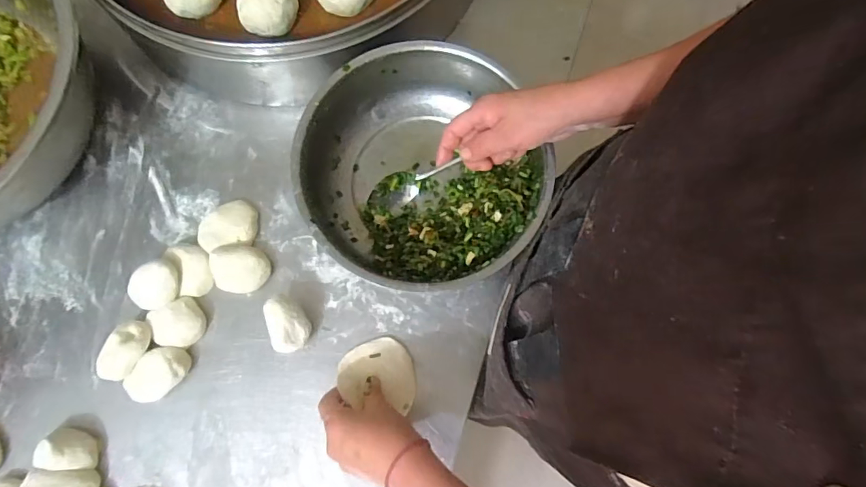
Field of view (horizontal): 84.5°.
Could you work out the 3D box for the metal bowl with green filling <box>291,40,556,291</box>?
[{"bbox_3d":[-0.019,-0.073,0.509,0.230,0.079,0.247,0,79,-1],"label":"metal bowl with green filling"}]

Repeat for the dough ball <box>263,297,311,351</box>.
[{"bbox_3d":[-0.147,0.083,0.494,0.037,0.043,0.053,-15,80,-4],"label":"dough ball"}]

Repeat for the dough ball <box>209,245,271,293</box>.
[{"bbox_3d":[-0.207,0.027,0.515,0.059,0.031,0.050,6,79,0],"label":"dough ball"}]

